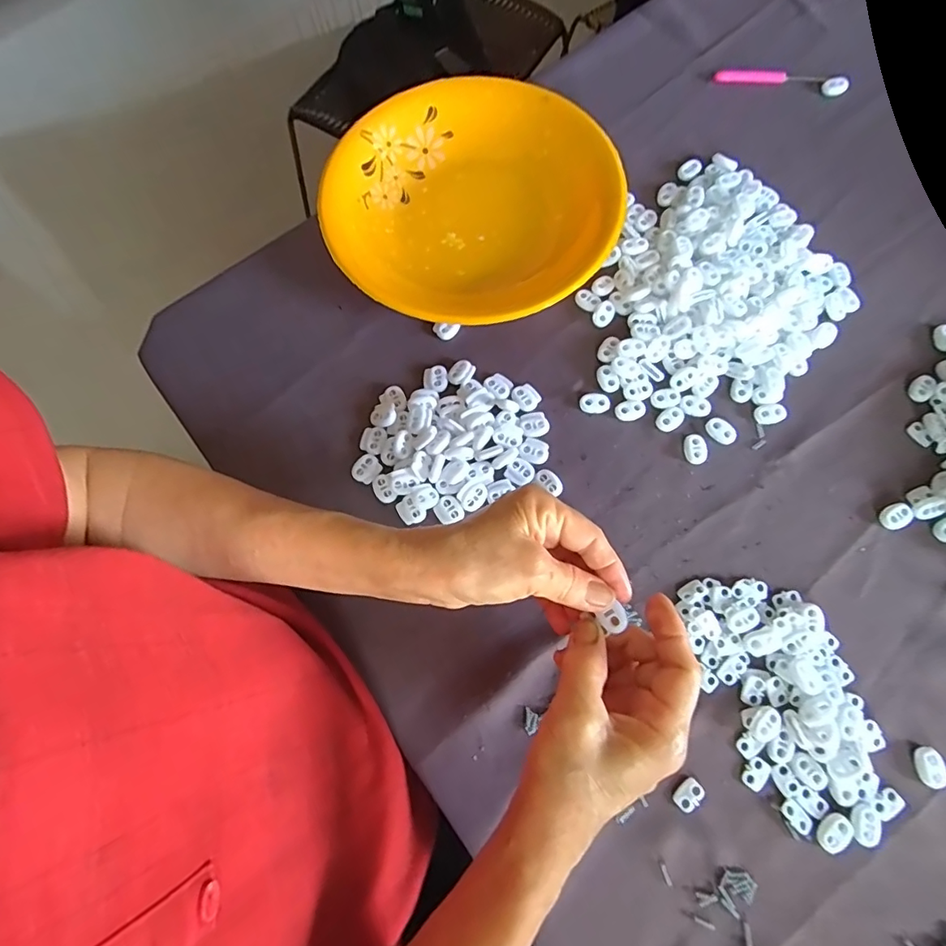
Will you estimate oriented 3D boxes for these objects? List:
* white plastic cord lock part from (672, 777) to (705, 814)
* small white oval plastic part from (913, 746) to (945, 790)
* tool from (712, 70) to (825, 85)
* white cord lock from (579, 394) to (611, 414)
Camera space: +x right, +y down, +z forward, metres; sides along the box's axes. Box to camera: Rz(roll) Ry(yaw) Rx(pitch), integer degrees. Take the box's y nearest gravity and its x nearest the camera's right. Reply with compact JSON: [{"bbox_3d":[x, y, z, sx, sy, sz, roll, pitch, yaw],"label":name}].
[{"bbox_3d":[0.135,0.201,0.316,0.019,0.004,0.013,-38,76,-10],"label":"white plastic cord lock part"},{"bbox_3d":[0.280,0.180,0.310,0.012,0.009,0.022,-3,73,0],"label":"small white oval plastic part"},{"bbox_3d":[0.277,-0.372,0.477,0.096,0.010,0.013,1,73,1],"label":"tool"},{"bbox_3d":[0.093,-0.053,0.387,0.023,0.004,0.014,-1,73,1],"label":"white cord lock"}]

